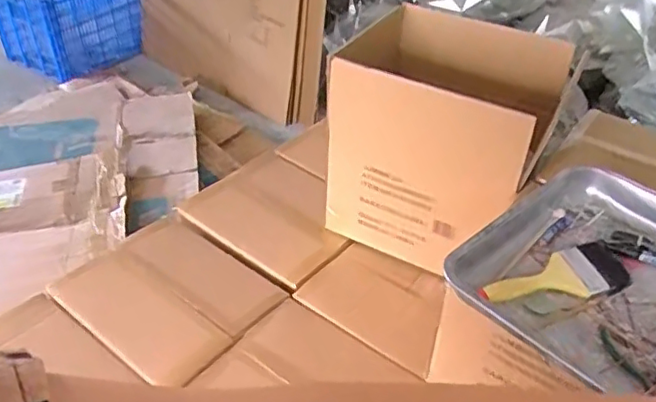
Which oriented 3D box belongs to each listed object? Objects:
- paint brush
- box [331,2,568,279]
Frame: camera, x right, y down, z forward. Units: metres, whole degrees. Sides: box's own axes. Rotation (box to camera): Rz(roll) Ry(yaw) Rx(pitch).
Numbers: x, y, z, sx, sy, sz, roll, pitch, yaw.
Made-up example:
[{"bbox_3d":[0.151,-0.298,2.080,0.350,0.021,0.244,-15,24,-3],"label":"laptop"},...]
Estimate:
[{"bbox_3d":[0.271,0.094,0.728,0.194,0.018,0.069,-13,41,-17],"label":"paint brush"},{"bbox_3d":[0.199,-0.120,1.063,0.343,0.318,0.335,14,41,16],"label":"box"}]

